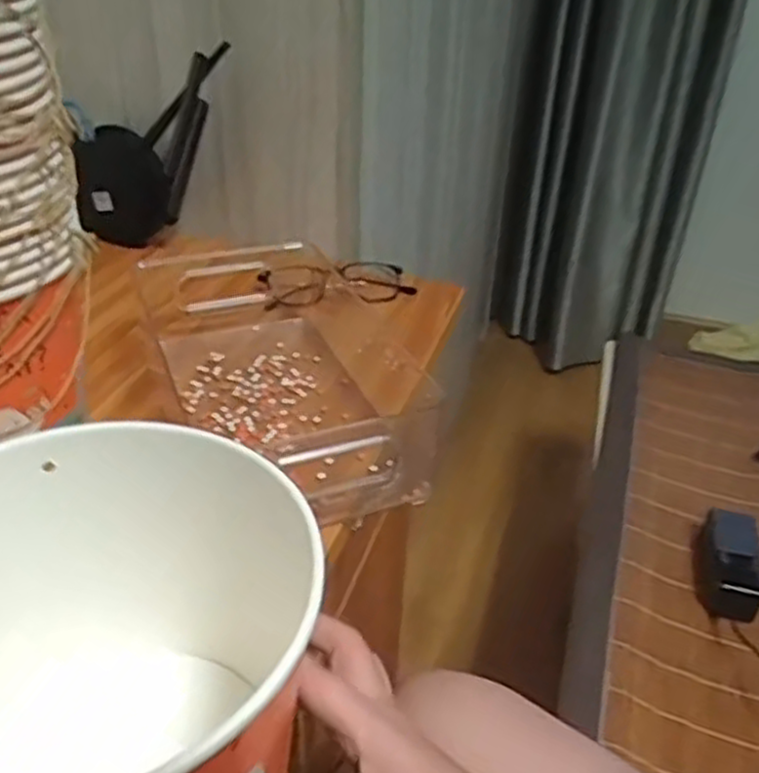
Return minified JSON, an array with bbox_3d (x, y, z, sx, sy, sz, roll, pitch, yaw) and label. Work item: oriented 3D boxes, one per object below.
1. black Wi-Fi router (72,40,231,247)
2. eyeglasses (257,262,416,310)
[{"bbox_3d":[-0.218,-0.238,0.738,0.120,0.244,0.042,43,33,-13],"label":"black Wi-Fi router"},{"bbox_3d":[-0.039,-0.102,0.708,0.139,0.023,0.060,-8,35,-16],"label":"eyeglasses"}]

